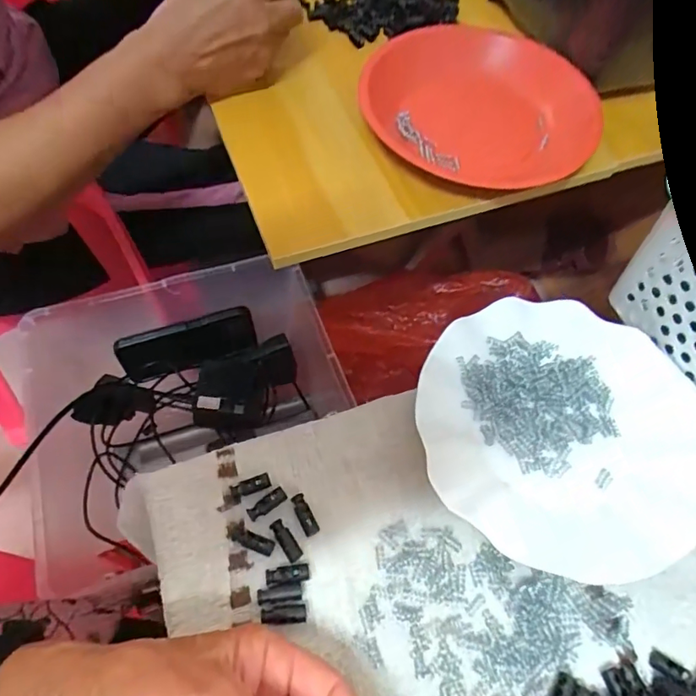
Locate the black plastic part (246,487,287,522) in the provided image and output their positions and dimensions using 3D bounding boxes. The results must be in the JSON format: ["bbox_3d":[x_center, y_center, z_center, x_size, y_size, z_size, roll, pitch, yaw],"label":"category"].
[{"bbox_3d":[-0.048,0.093,0.302,0.024,0.004,0.010,-33,68,-20],"label":"black plastic part"}]

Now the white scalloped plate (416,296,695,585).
[{"bbox_3d":[0.140,0.050,0.330,0.185,0.020,0.177,2,61,-3],"label":"white scalloped plate"}]

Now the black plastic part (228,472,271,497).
[{"bbox_3d":[-0.059,0.083,0.307,0.024,0.004,0.009,-16,63,-12],"label":"black plastic part"}]

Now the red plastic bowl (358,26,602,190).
[{"bbox_3d":[0.106,-0.198,0.426,0.192,0.038,0.143,21,76,12],"label":"red plastic bowl"}]

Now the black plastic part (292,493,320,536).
[{"bbox_3d":[-0.025,0.099,0.301,0.009,0.005,0.024,-24,65,-16],"label":"black plastic part"}]

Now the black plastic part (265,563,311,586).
[{"bbox_3d":[-0.034,0.127,0.286,0.024,0.004,0.009,-8,62,-8],"label":"black plastic part"}]

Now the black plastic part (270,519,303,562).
[{"bbox_3d":[-0.036,0.111,0.294,0.009,0.004,0.025,-32,66,-18],"label":"black plastic part"}]

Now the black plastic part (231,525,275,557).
[{"bbox_3d":[-0.055,0.111,0.293,0.026,0.004,0.009,21,62,8],"label":"black plastic part"}]

